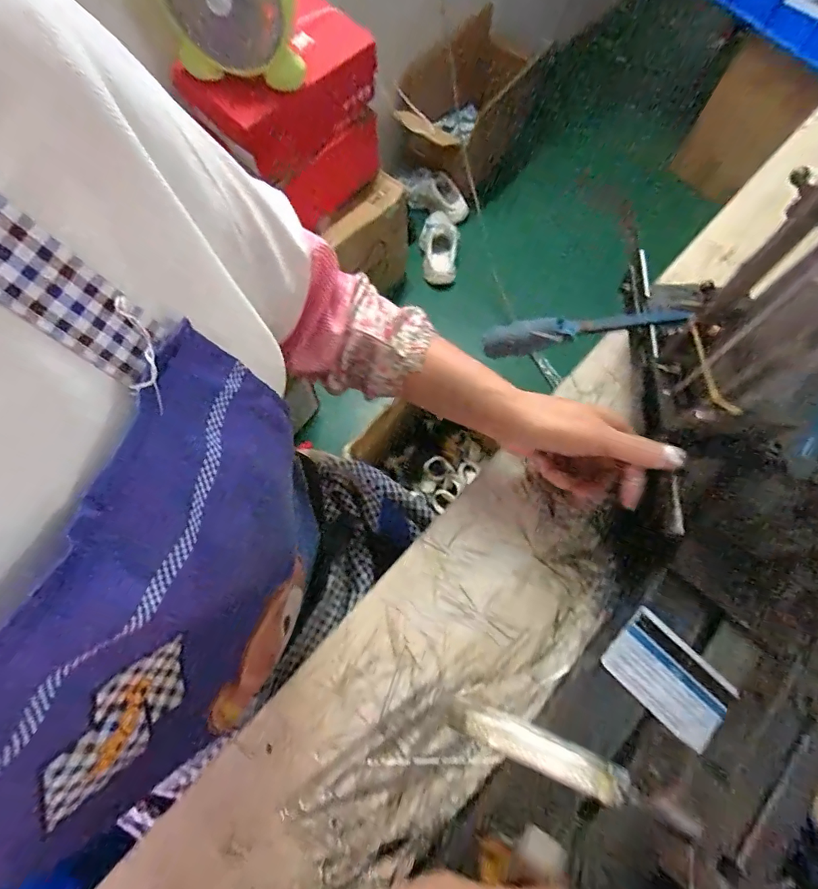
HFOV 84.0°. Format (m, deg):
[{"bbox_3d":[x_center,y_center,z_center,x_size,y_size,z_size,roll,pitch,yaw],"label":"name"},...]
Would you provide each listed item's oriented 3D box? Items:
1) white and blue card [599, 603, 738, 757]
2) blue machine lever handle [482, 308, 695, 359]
[{"bbox_3d":[0.186,0.167,0.327,0.054,0.005,0.081,-42,72,-15],"label":"white and blue card"},{"bbox_3d":[0.142,-0.097,0.380,0.156,0.029,0.024,-4,70,-2],"label":"blue machine lever handle"}]

